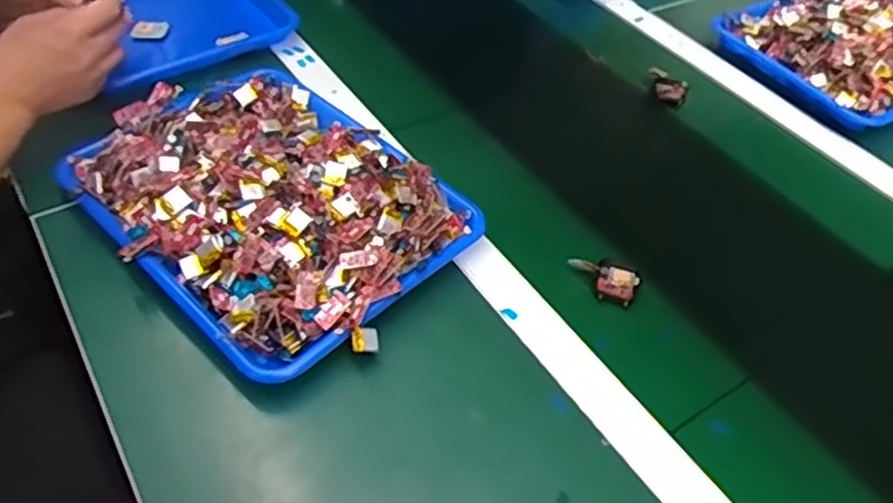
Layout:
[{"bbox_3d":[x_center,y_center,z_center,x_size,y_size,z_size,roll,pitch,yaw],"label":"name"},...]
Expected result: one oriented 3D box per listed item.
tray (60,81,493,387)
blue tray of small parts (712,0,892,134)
[{"bbox_3d":[-0.160,-0.054,0.630,0.337,0.051,0.251,36,55,26],"label":"tray"},{"bbox_3d":[0.519,-0.264,0.875,0.282,0.064,0.240,-22,52,-22],"label":"blue tray of small parts"}]

